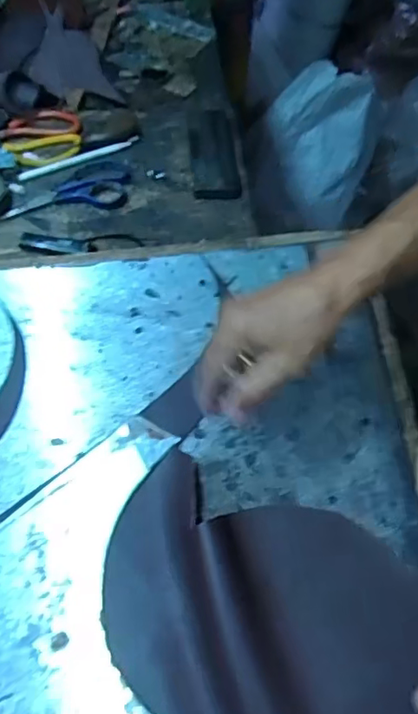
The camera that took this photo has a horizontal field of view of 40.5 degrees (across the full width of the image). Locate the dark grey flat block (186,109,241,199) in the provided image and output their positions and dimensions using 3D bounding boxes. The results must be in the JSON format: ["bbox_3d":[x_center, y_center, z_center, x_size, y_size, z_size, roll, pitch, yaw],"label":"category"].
[{"bbox_3d":[0.005,-0.259,0.710,0.056,0.015,0.163,-4,59,-3],"label":"dark grey flat block"}]

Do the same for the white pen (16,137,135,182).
[{"bbox_3d":[-0.163,-0.250,0.711,0.156,0.009,0.014,-21,62,-13],"label":"white pen"}]

